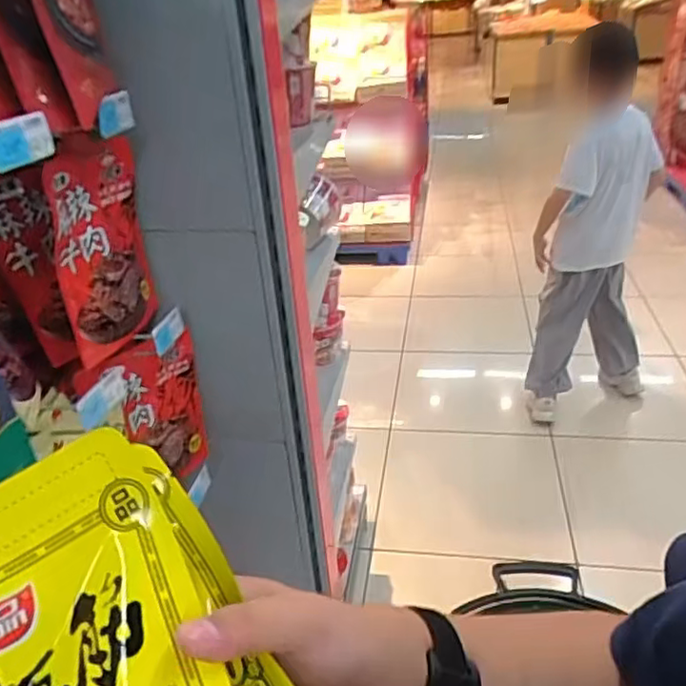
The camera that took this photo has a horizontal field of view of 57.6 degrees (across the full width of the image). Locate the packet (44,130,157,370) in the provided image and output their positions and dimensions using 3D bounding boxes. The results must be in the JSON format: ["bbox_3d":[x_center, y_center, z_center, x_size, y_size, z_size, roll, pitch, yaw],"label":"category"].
[{"bbox_3d":[-0.317,-0.132,0.854,0.035,0.295,0.173,6,26,18],"label":"packet"}]

